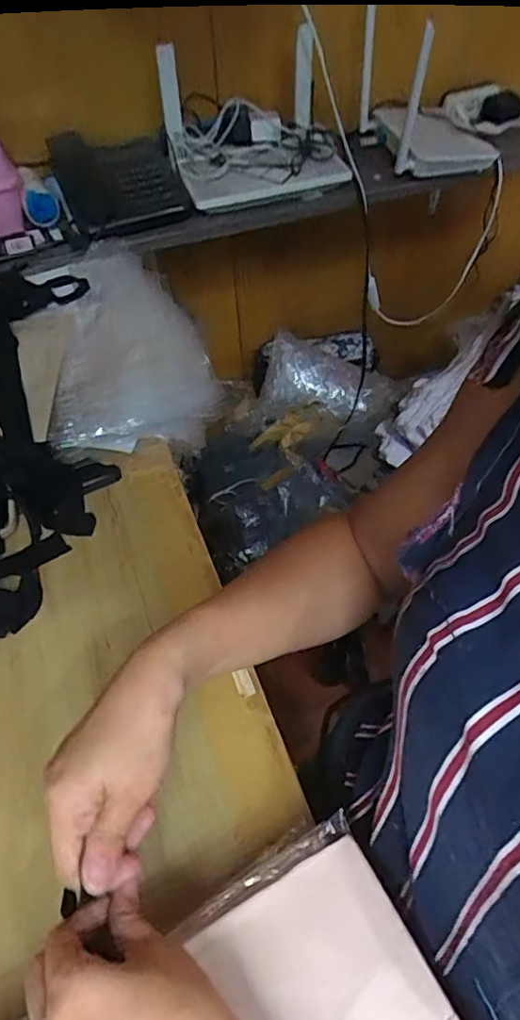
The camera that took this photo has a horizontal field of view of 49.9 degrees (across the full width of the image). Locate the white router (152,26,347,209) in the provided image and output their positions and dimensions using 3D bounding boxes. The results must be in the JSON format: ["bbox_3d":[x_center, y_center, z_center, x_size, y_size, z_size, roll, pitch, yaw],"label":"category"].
[{"bbox_3d":[0.000,-0.534,0.770,0.252,0.130,0.172,-19,53,-11],"label":"white router"}]

